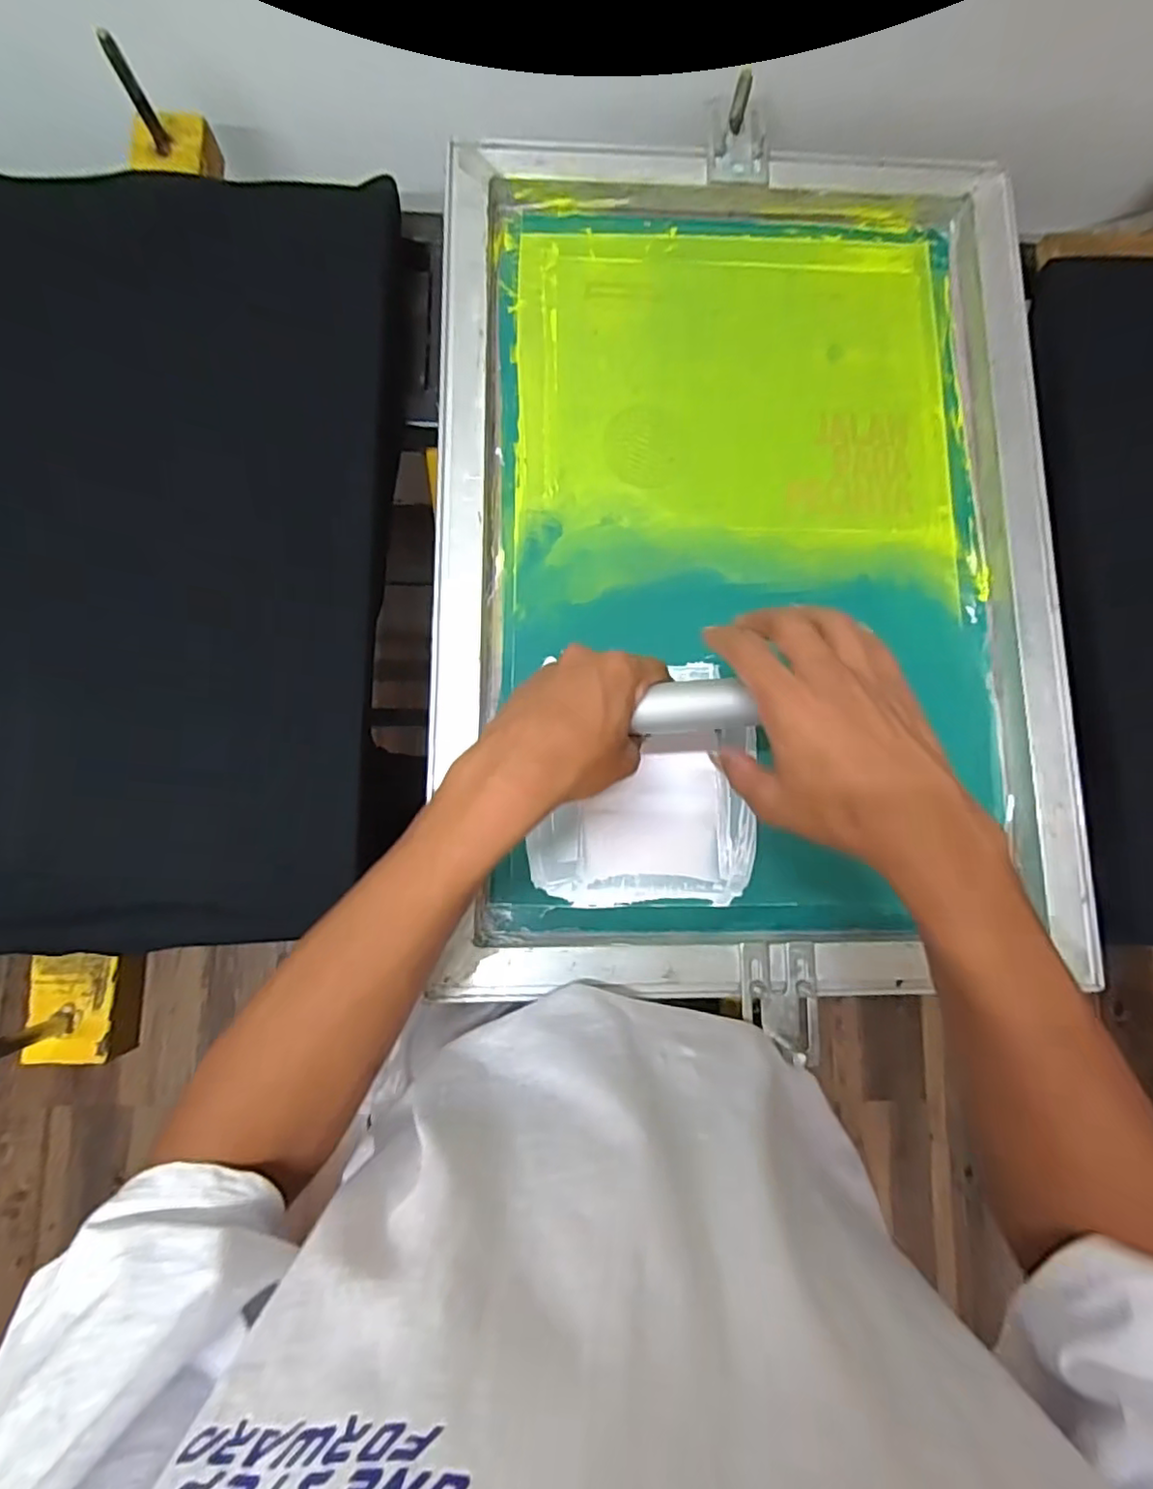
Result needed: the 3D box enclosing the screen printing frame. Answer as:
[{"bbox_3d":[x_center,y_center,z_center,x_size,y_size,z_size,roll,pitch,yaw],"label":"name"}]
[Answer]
[{"bbox_3d":[0.131,-0.155,0.486,0.471,0.043,0.664,0,81,-3],"label":"screen printing frame"}]

